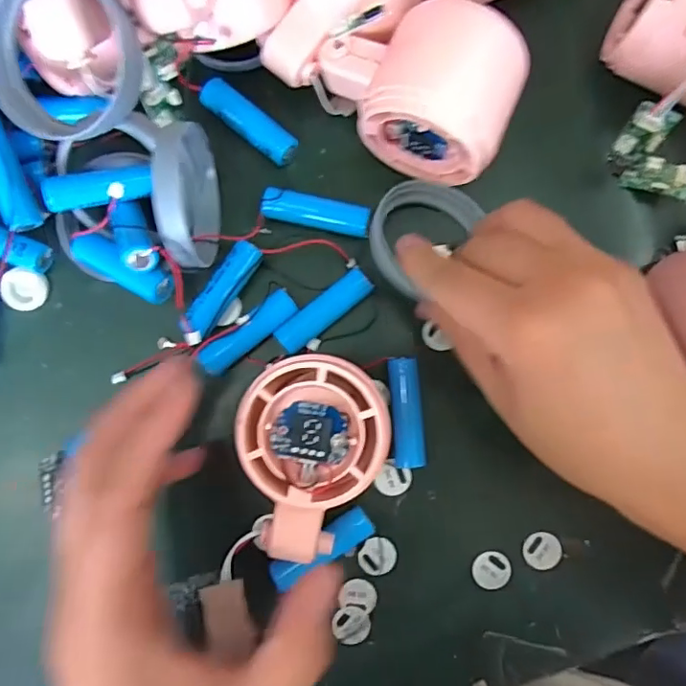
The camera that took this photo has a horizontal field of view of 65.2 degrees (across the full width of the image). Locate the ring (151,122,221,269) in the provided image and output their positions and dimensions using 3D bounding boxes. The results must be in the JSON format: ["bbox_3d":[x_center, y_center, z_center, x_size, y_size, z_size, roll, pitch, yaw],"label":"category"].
[{"bbox_3d":[-0.064,-0.060,0.226,0.011,0.059,0.057,2,87,0],"label":"ring"}]

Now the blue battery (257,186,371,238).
[{"bbox_3d":[-0.012,-0.060,0.249,0.049,0.016,0.014,10,87,1],"label":"blue battery"}]

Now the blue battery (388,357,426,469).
[{"bbox_3d":[0.029,0.031,0.245,0.014,0.011,0.049,-4,87,0],"label":"blue battery"}]

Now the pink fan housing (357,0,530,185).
[{"bbox_3d":[0.036,-0.107,0.230,0.075,0.054,0.054,25,87,2],"label":"pink fan housing"}]

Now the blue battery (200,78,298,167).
[{"bbox_3d":[-0.044,-0.103,0.253,0.051,0.012,0.016,38,88,2],"label":"blue battery"}]

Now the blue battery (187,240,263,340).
[{"bbox_3d":[-0.054,-0.025,0.246,0.014,0.013,0.046,33,88,2],"label":"blue battery"}]

